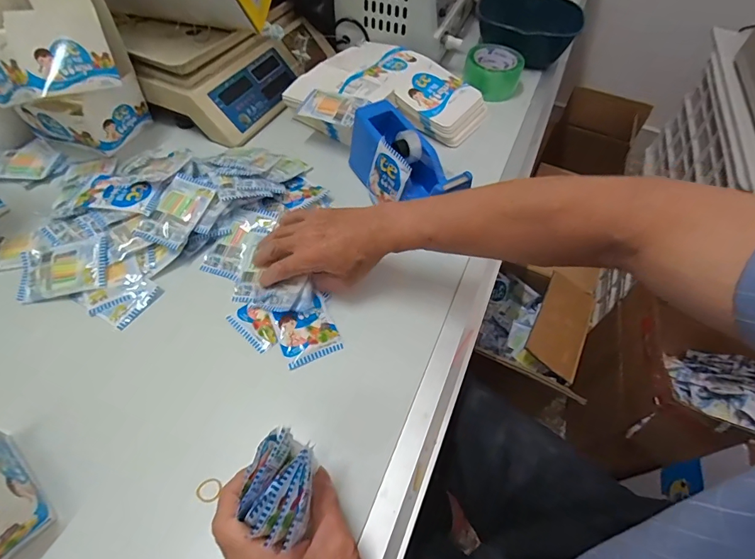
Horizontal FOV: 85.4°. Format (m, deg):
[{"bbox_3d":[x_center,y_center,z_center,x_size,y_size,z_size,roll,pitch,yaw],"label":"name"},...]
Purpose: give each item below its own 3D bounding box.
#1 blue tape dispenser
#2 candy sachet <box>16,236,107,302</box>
[{"bbox_3d":[0.036,-0.149,0.558,0.065,0.097,0.186,-28,60,-21],"label":"blue tape dispenser"},{"bbox_3d":[-0.364,-0.012,0.474,0.095,0.012,0.063,-11,73,2],"label":"candy sachet"}]

